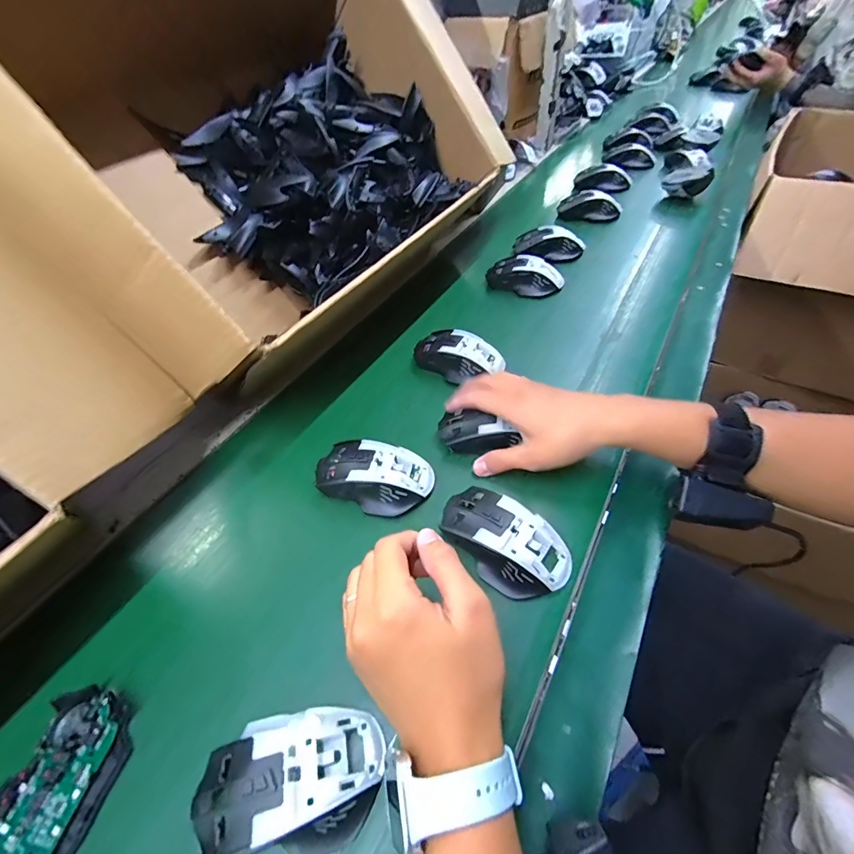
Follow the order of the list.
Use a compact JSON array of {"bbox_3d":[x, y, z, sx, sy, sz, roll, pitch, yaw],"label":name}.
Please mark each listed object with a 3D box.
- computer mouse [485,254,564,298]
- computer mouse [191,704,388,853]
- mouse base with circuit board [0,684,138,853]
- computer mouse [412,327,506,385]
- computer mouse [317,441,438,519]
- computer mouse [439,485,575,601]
[{"bbox_3d":[0.151,-0.237,0.628,0.119,0.038,0.058,14,52,15],"label":"computer mouse"},{"bbox_3d":[-0.085,0.218,0.249,0.112,0.033,0.069,-7,50,-2],"label":"computer mouse"},{"bbox_3d":[-0.246,0.238,0.260,0.066,0.024,0.113,8,51,10],"label":"mouse base with circuit board"},{"bbox_3d":[0.038,-0.091,0.510,0.113,0.033,0.059,17,53,17],"label":"computer mouse"},{"bbox_3d":[-0.053,0.046,0.396,0.112,0.032,0.067,8,51,10],"label":"computer mouse"},{"bbox_3d":[0.066,0.099,0.352,0.114,0.046,0.066,32,59,26],"label":"computer mouse"}]

